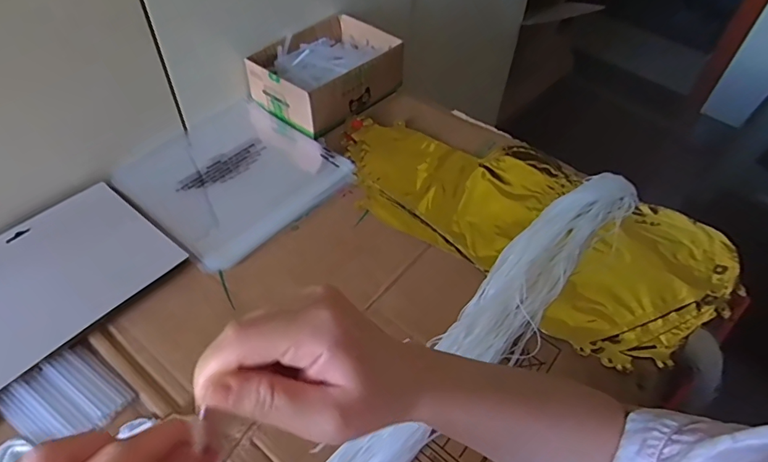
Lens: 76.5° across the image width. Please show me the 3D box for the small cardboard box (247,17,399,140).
[{"bbox_3d":[-0.075,-0.221,0.671,0.139,0.061,0.189,35,56,23],"label":"small cardboard box"}]

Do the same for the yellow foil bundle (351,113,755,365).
[{"bbox_3d":[0.158,-0.016,0.557,0.450,0.029,0.229,28,54,18],"label":"yellow foil bundle"}]

